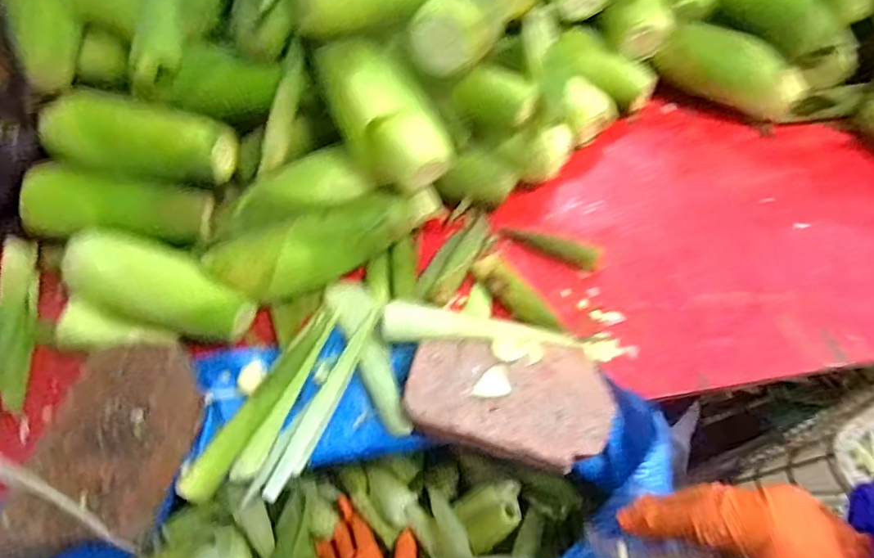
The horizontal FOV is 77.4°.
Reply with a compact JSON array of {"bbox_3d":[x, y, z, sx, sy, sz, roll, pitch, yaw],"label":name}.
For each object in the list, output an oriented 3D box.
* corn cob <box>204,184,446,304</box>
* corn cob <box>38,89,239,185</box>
[{"bbox_3d":[-0.107,-0.037,0.566,0.242,0.062,0.068,-20,65,-10],"label":"corn cob"},{"bbox_3d":[-0.301,-0.145,0.542,0.187,0.066,0.072,9,63,5],"label":"corn cob"}]

